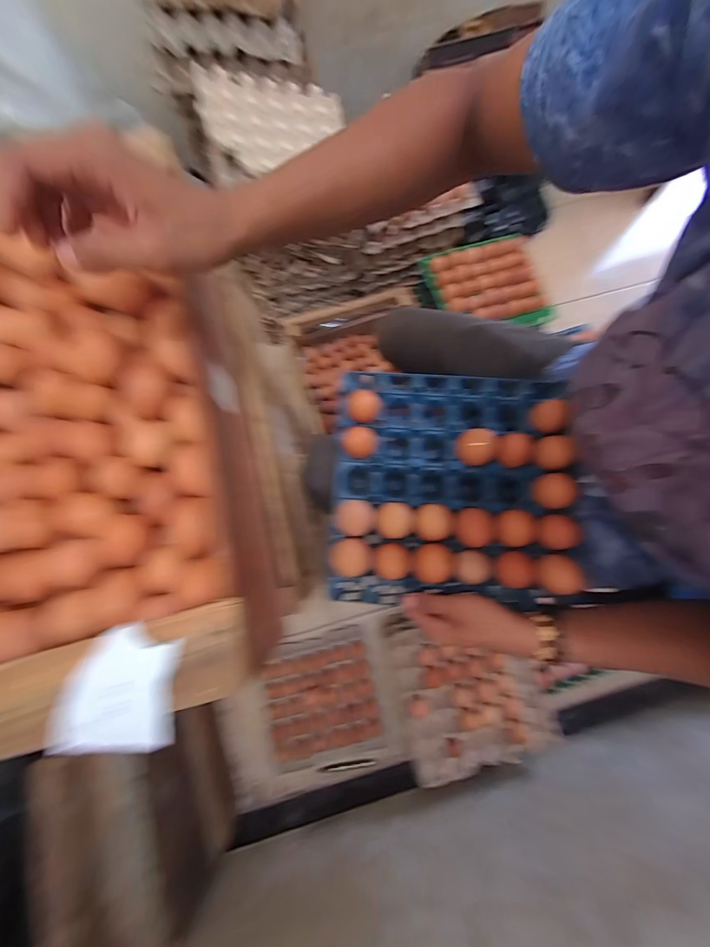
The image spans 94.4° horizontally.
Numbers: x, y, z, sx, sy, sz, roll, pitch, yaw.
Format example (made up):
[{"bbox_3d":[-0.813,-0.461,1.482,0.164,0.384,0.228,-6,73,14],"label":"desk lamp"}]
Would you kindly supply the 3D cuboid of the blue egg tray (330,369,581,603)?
[{"bbox_3d":[0.115,0.010,0.402,0.272,0.058,0.275,2,75,2],"label":"blue egg tray"}]

